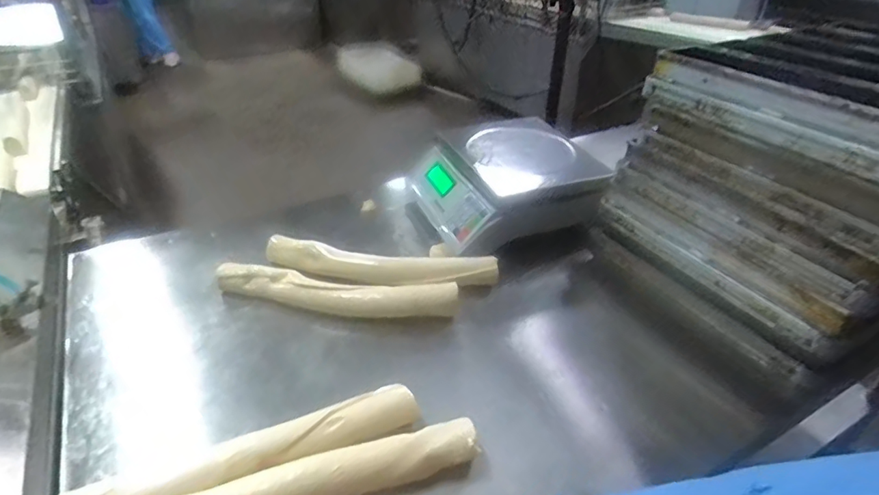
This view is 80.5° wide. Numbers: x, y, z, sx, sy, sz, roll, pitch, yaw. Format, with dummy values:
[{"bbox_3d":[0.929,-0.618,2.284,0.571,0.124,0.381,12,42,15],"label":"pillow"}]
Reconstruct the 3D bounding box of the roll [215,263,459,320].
[{"bbox_3d":[-0.156,0.067,0.777,0.363,0.052,0.040,5,30,5],"label":"roll"}]

